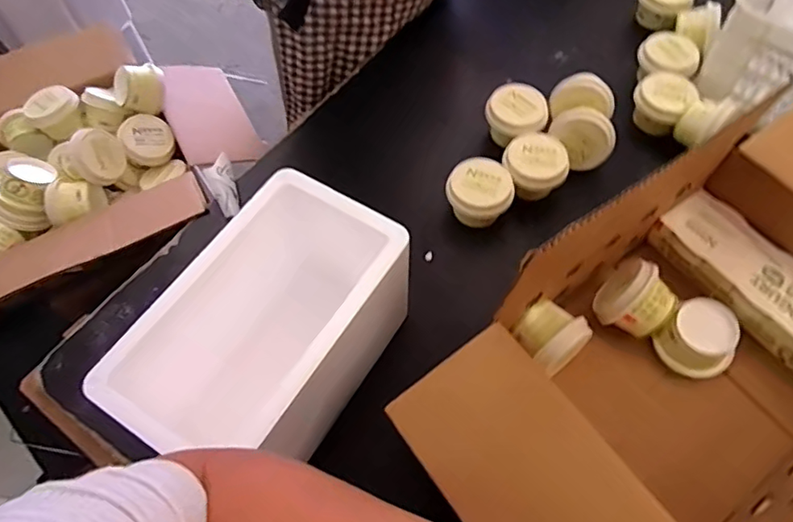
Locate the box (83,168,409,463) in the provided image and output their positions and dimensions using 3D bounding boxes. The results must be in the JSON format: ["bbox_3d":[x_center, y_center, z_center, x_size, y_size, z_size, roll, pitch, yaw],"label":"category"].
[{"bbox_3d":[-0.122,0.087,0.569,0.183,0.169,0.284,30,65,15],"label":"box"}]

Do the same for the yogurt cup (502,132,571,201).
[{"bbox_3d":[0.189,-0.129,0.762,0.083,0.070,0.080,0,61,0],"label":"yogurt cup"}]

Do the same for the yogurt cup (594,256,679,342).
[{"bbox_3d":[0.271,0.049,0.639,0.076,0.084,0.079,-37,67,-18],"label":"yogurt cup"}]

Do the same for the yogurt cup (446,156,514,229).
[{"bbox_3d":[0.109,-0.091,0.739,0.081,0.053,0.076,0,61,0],"label":"yogurt cup"}]

